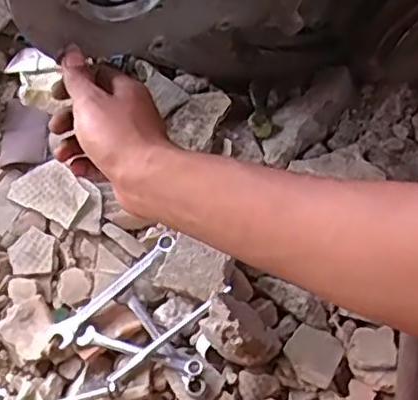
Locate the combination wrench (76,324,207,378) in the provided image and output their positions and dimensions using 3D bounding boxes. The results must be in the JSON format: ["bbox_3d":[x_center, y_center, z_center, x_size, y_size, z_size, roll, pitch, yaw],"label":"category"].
[{"bbox_3d":[-0.065,0.144,0.596,0.122,0.009,0.019,13,64,9],"label":"combination wrench"}]

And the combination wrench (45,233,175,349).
[{"bbox_3d":[-0.092,0.088,0.615,0.151,0.005,0.024,-39,78,-11],"label":"combination wrench"}]

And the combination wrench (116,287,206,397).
[{"bbox_3d":[-0.046,0.136,0.602,0.019,0.011,0.124,-35,66,-15],"label":"combination wrench"}]

